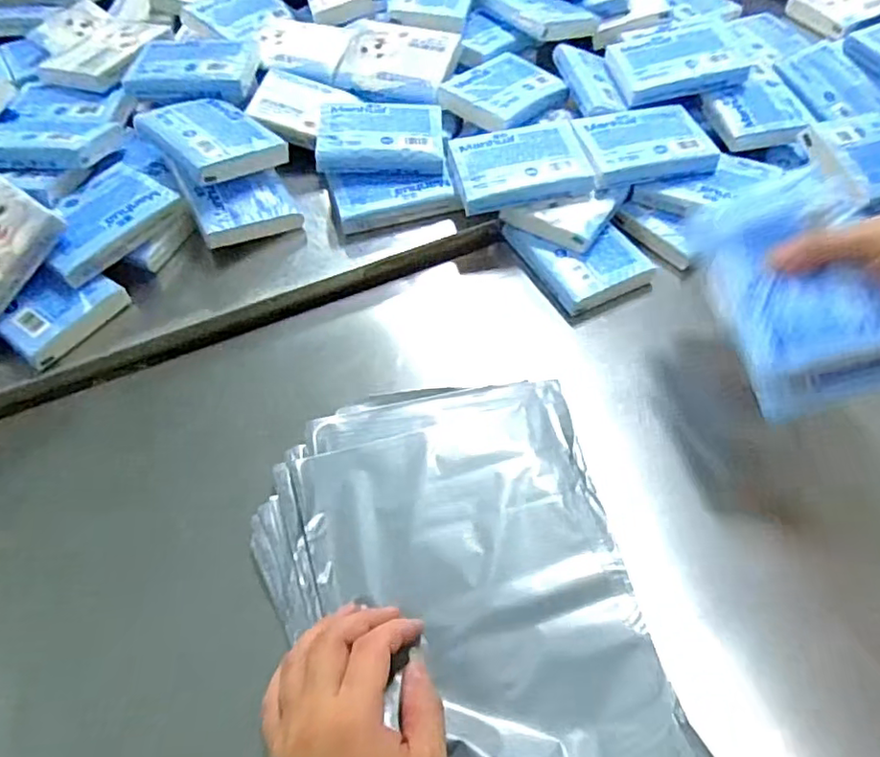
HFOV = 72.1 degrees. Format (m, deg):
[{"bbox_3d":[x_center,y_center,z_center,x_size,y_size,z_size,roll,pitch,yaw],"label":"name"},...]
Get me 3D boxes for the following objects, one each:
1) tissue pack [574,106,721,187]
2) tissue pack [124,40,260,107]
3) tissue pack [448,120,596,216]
[{"bbox_3d":[0.188,-0.218,0.560,0.117,0.016,0.083,-9,57,-5],"label":"tissue pack"},{"bbox_3d":[-0.240,-0.305,0.598,0.114,0.032,0.080,2,57,2],"label":"tissue pack"},{"bbox_3d":[0.072,-0.196,0.550,0.117,0.027,0.084,-9,57,-5],"label":"tissue pack"}]

